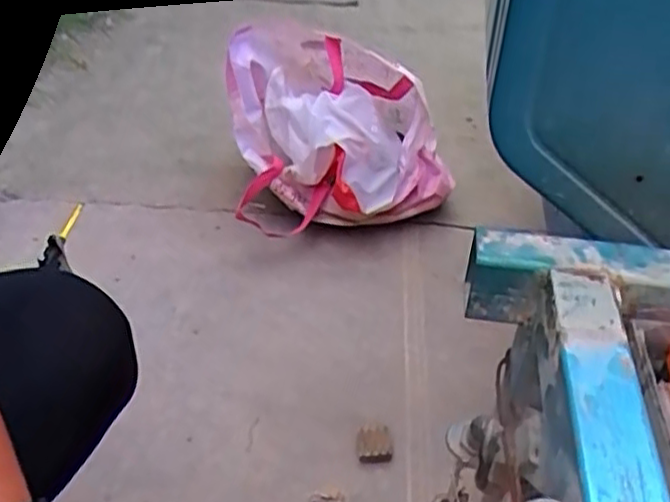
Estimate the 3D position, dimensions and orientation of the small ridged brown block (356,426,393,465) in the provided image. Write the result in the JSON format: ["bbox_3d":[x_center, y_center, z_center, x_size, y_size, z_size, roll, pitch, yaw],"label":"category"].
[{"bbox_3d":[0.046,0.227,0.819,0.040,0.019,0.047,1,37,-2],"label":"small ridged brown block"}]

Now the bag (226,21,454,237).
[{"bbox_3d":[0.008,-0.207,1.145,0.350,0.251,0.268,1,37,-2],"label":"bag"}]

